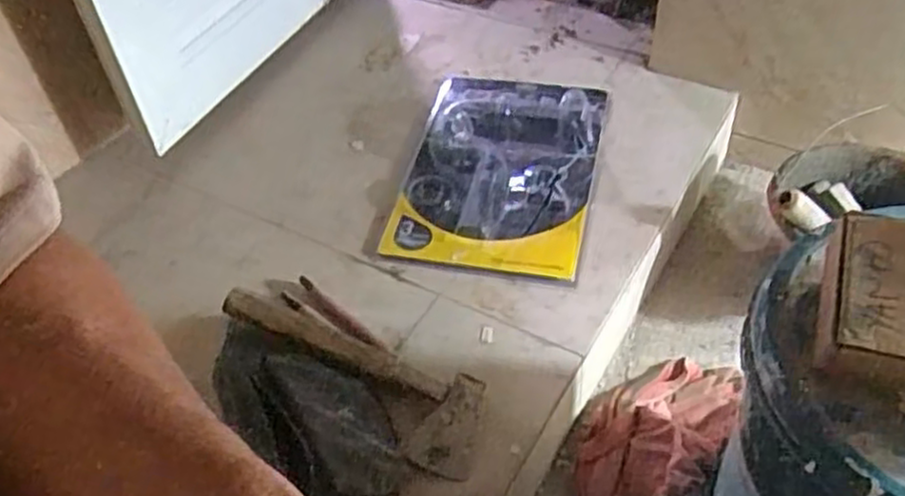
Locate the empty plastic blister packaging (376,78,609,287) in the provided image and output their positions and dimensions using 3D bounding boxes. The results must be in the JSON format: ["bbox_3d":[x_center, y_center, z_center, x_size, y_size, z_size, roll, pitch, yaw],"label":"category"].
[{"bbox_3d":[0.069,-0.129,1.093,0.263,0.046,0.395,8,49,12],"label":"empty plastic blister packaging"}]

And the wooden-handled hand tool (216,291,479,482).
[{"bbox_3d":[-0.111,0.136,0.831,0.316,0.027,0.106,28,54,4],"label":"wooden-handled hand tool"}]

